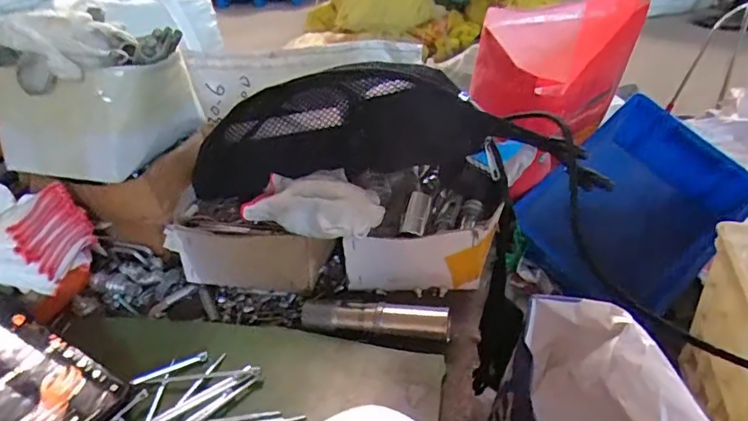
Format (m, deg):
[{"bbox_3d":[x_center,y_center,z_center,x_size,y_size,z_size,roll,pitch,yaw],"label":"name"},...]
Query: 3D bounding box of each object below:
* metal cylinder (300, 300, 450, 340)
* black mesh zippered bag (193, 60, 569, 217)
[{"bbox_3d":[0.000,0.088,0.427,0.119,0.021,0.021,3,31,10],"label":"metal cylinder"},{"bbox_3d":[-0.012,-0.071,0.498,0.333,0.116,0.077,-2,30,2],"label":"black mesh zippered bag"}]

